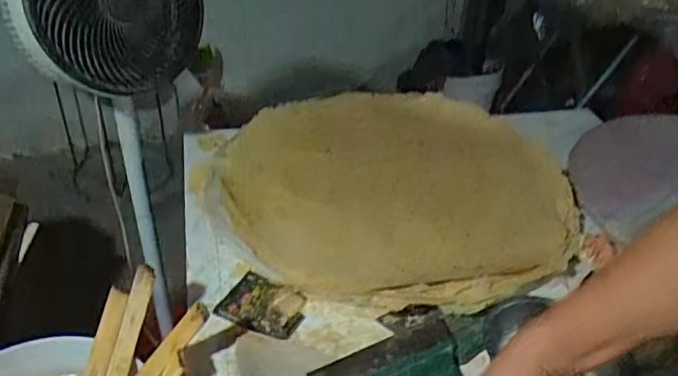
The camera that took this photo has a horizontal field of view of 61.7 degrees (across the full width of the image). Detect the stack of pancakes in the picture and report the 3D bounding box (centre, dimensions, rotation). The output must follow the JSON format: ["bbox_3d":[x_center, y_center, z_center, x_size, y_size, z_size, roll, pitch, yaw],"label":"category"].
[{"bbox_3d":[0.102,-0.010,1.031,0.608,0.080,0.591,3,35,6],"label":"stack of pancakes"}]

